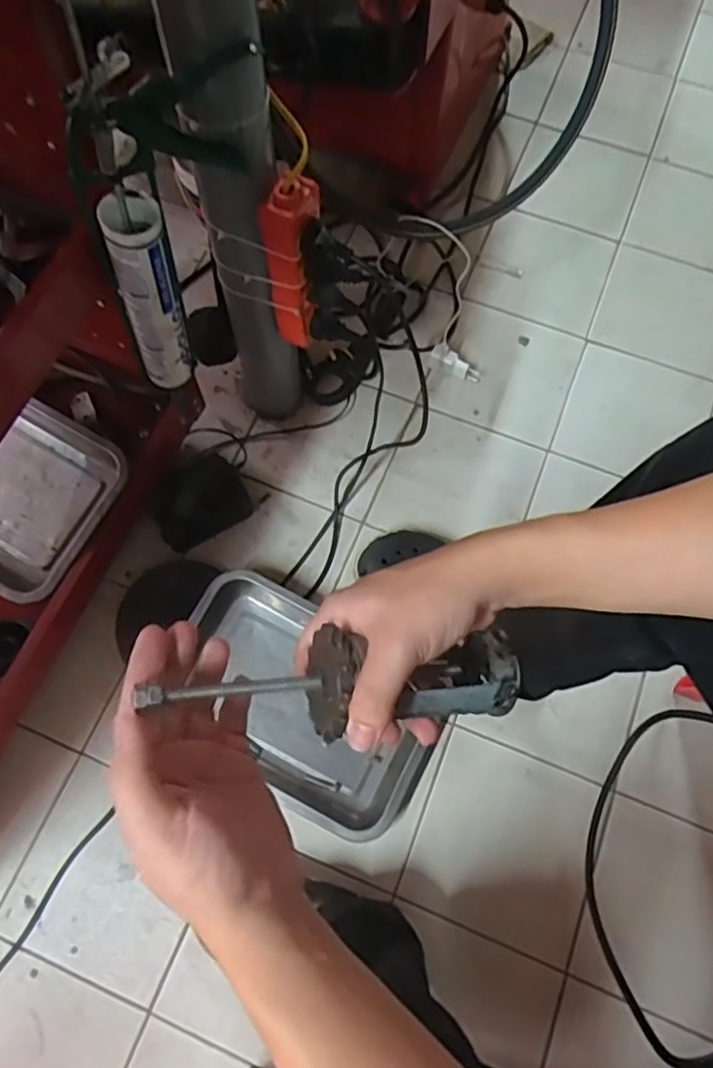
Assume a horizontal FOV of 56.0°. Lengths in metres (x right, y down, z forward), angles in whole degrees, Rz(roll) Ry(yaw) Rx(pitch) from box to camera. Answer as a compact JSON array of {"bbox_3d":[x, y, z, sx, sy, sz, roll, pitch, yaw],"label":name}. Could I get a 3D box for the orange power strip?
[{"bbox_3d":[-0.061,-0.272,0.685,0.042,0.192,0.055,23,71,7],"label":"orange power strip"}]

